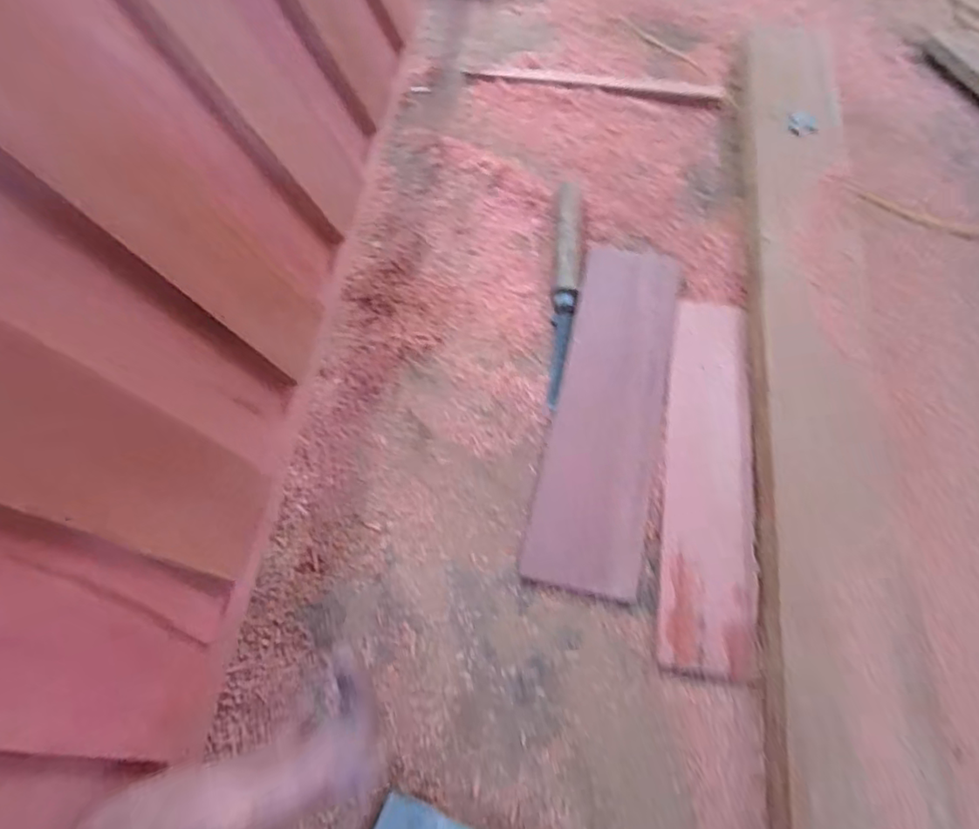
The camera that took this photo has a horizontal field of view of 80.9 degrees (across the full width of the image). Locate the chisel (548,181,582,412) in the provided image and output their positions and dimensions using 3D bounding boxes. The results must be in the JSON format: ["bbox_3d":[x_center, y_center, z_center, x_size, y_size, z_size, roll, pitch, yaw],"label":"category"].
[{"bbox_3d":[0.080,-0.134,0.597,0.027,0.037,0.268,3,63,4],"label":"chisel"}]

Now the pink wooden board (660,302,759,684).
[{"bbox_3d":[0.192,0.042,0.506,0.070,0.013,0.345,8,63,6],"label":"pink wooden board"}]

